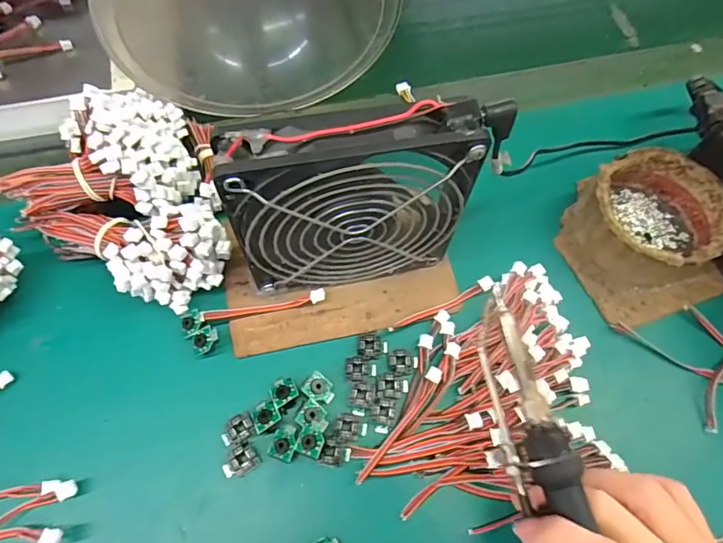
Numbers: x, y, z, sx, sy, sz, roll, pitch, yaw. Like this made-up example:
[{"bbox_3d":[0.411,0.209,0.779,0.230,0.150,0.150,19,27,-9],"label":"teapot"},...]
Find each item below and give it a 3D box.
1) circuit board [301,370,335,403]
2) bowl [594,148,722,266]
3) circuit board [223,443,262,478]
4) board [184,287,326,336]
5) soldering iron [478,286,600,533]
[{"bbox_3d":[-0.024,0.067,0.259,0.017,0.006,0.014,32,67,13],"label":"circuit board"},{"bbox_3d":[0.188,-0.035,0.299,0.081,0.041,0.081,1,64,-2],"label":"bowl"},{"bbox_3d":[-0.065,0.102,0.243,0.018,0.006,0.014,-32,69,-17],"label":"circuit board"},{"bbox_3d":[-0.066,0.022,0.278,0.086,0.010,0.013,-12,65,-8],"label":"board"},{"bbox_3d":[0.088,0.111,0.198,0.024,0.018,0.208,-13,74,-8],"label":"soldering iron"}]

